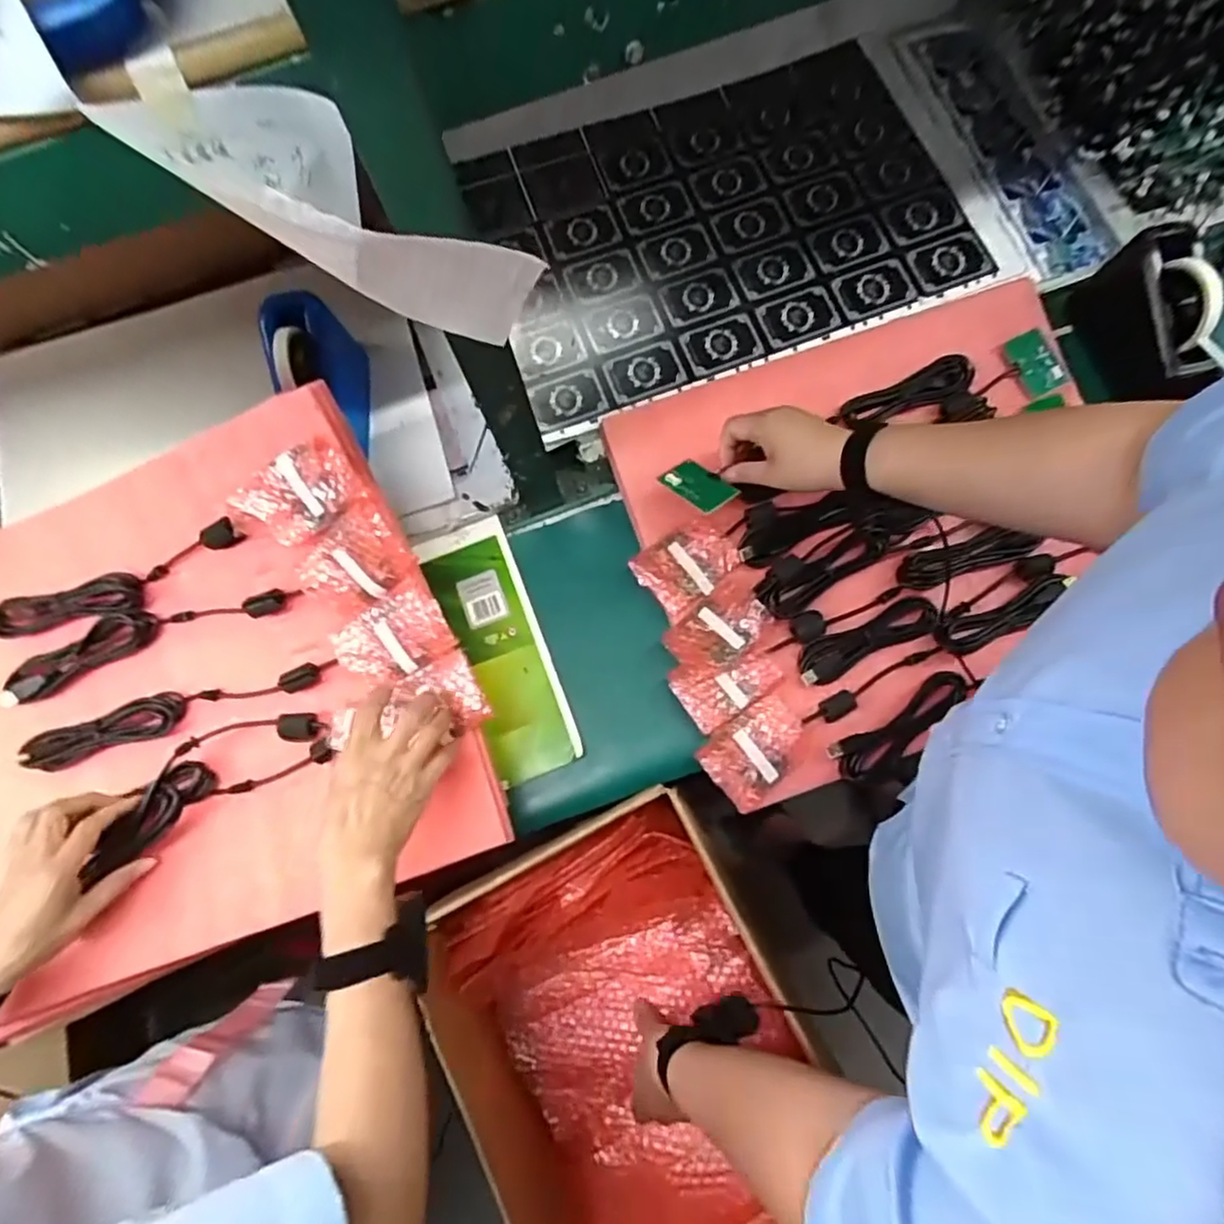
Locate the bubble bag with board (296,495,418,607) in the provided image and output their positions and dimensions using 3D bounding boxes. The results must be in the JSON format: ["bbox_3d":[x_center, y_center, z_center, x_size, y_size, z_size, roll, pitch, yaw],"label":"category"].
[{"bbox_3d":[-0.230,-0.045,0.591,0.099,0.017,0.073,-36,102,17],"label":"bubble bag with board"}]

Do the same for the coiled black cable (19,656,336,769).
[{"bbox_3d":[-0.404,0.088,0.614,0.289,0.029,0.038,-16,75,-5],"label":"coiled black cable"}]

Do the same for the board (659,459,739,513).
[{"bbox_3d":[0.083,-0.121,0.634,0.069,0.007,0.043,38,67,23],"label":"board"}]

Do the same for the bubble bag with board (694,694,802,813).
[{"bbox_3d":[0.138,0.130,0.638,0.100,0.022,0.070,-43,78,-11],"label":"bubble bag with board"}]

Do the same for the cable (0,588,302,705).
[{"bbox_3d":[-0.433,0.017,0.617,0.284,0.042,0.047,-17,75,-5],"label":"cable"}]

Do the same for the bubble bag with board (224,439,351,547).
[{"bbox_3d":[-0.275,-0.098,0.573,0.114,0.022,0.064,-31,109,10],"label":"bubble bag with board"}]

